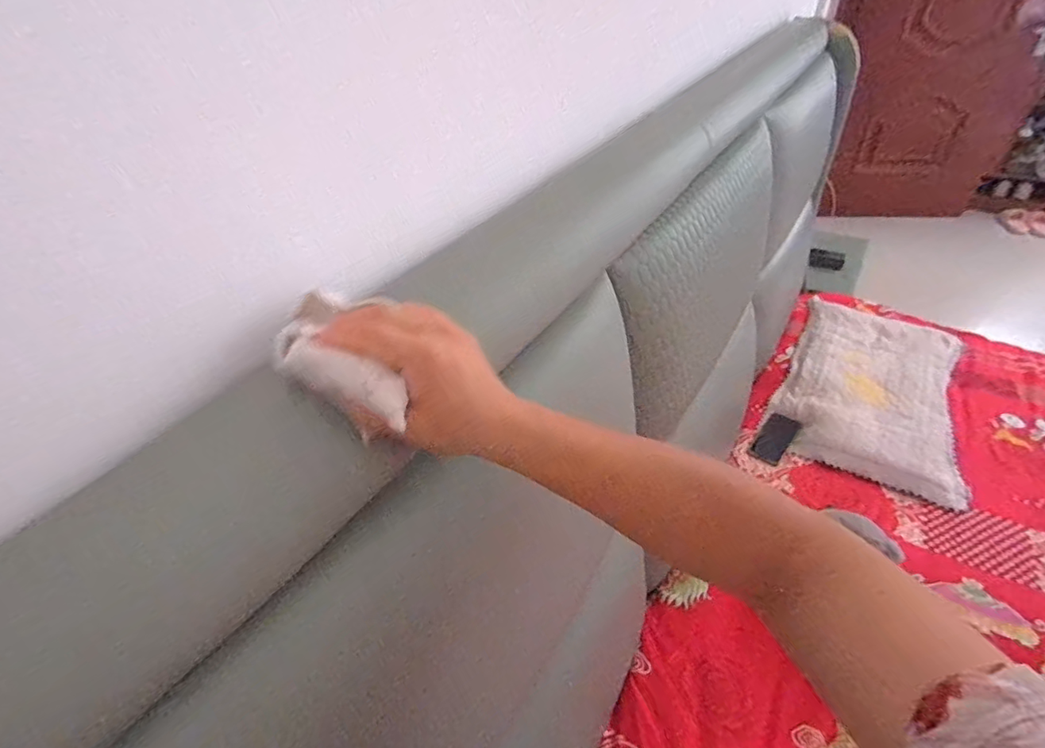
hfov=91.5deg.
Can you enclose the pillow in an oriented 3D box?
[{"bbox_3d":[0.949,0.016,1.373,0.398,0.093,0.652,20,47,26],"label":"pillow"}]

